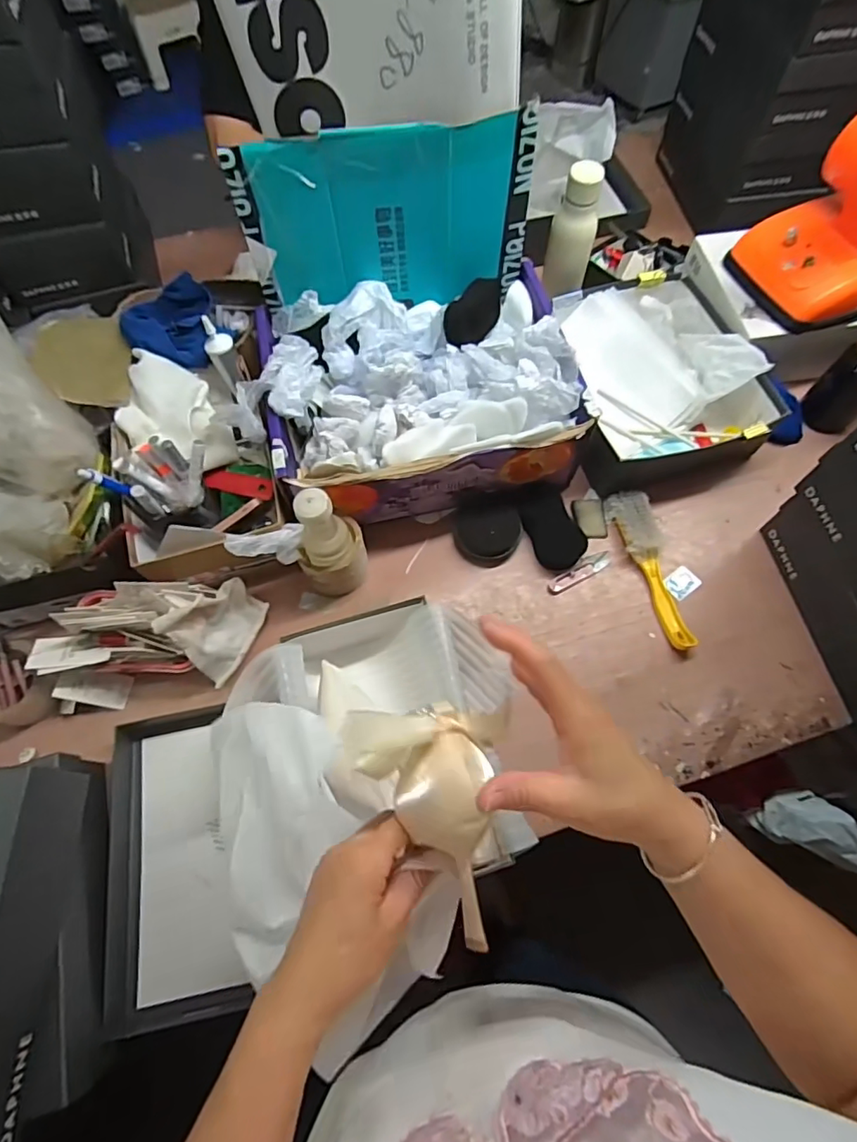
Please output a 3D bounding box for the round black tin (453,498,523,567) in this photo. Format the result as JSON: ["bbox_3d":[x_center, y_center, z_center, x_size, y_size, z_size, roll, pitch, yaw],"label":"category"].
[{"bbox_3d":[0.083,-0.060,0.750,0.089,0.027,0.091,0,67,1],"label":"round black tin"}]

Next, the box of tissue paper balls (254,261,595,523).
[{"bbox_3d":[-0.016,-0.251,0.738,0.385,0.149,0.297,-13,67,-4],"label":"box of tissue paper balls"}]

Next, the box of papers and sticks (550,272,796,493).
[{"bbox_3d":[0.317,-0.293,0.805,0.276,0.105,0.330,-12,67,-4],"label":"box of papers and sticks"}]

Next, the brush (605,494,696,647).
[{"bbox_3d":[0.301,-0.006,0.726,0.052,0.038,0.231,-12,67,-4],"label":"brush"}]

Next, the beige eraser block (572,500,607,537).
[{"bbox_3d":[0.231,-0.075,0.770,0.041,0.012,0.058,-6,67,-1],"label":"beige eraser block"}]

